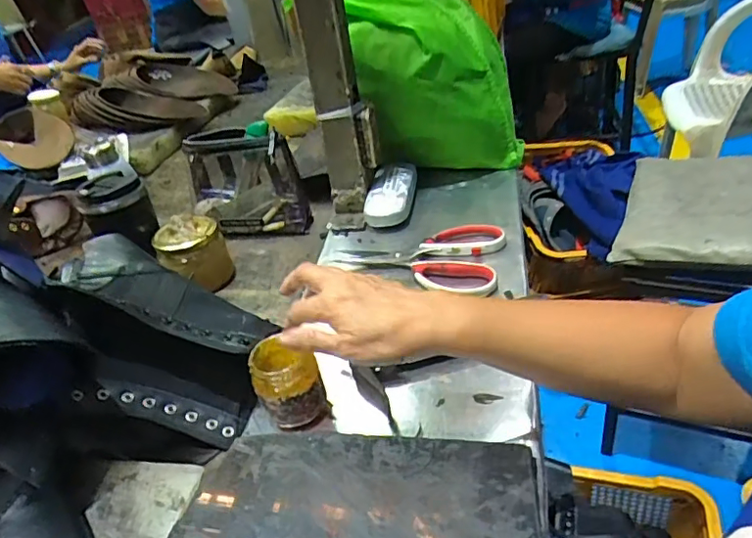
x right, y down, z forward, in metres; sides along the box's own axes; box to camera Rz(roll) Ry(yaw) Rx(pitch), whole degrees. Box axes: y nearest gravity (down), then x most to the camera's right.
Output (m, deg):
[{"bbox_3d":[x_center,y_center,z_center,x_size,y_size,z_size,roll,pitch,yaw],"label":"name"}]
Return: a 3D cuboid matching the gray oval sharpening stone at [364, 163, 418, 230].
[{"bbox_3d":[0.024,-0.112,0.792,0.063,0.034,0.135,6,48,14],"label":"gray oval sharpening stone"}]

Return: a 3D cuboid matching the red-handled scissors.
[{"bbox_3d":[0.051,-0.024,0.674,0.202,0.020,0.126,3,37,20],"label":"red-handled scissors"}]

